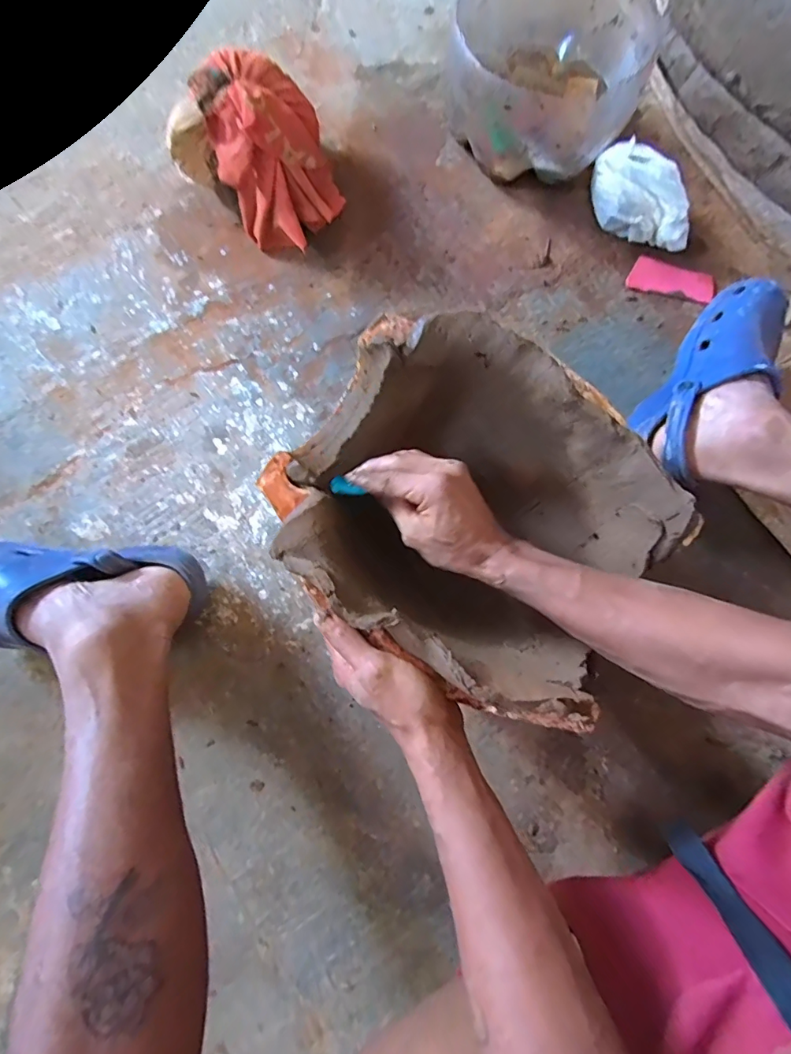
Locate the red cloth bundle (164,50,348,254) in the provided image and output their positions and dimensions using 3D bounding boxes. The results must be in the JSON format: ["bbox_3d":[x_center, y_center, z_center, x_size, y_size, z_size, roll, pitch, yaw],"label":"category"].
[{"bbox_3d":[-0.176,-0.460,0.578,0.181,0.118,0.215,-18,79,-5],"label":"red cloth bundle"}]

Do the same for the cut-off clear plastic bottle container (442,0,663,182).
[{"bbox_3d":[0.191,-0.593,0.614,0.234,0.126,0.275,13,78,2],"label":"cut-off clear plastic bottle container"}]

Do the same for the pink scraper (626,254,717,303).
[{"bbox_3d":[0.365,-0.325,0.620,0.107,0.017,0.045,23,79,4],"label":"pink scraper"}]

